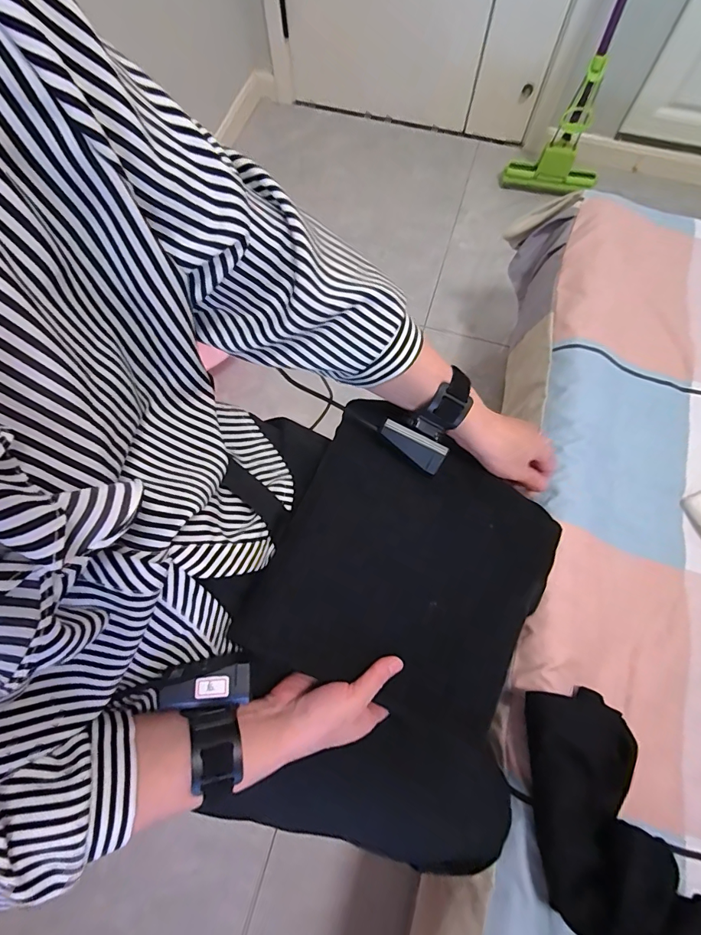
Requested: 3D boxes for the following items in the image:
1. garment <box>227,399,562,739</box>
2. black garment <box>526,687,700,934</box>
[{"bbox_3d":[0.058,0.087,0.407,0.243,0.031,0.258,23,72,8],"label":"garment"},{"bbox_3d":[0.276,0.396,0.456,0.164,0.082,0.295,-15,71,-5],"label":"black garment"}]

